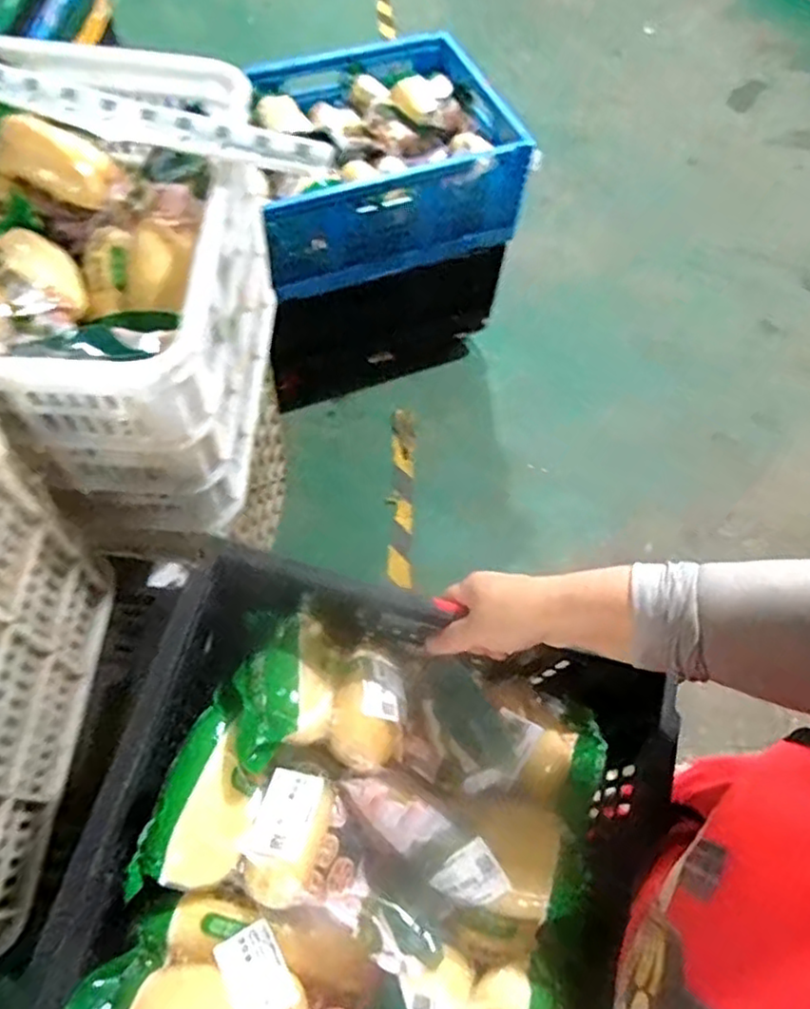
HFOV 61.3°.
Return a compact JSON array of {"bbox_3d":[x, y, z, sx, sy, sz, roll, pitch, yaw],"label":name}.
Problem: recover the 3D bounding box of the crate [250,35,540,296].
[{"bbox_3d":[-0.067,-0.758,1.429,0.542,0.209,0.483,-16,64,-11],"label":"crate"}]

